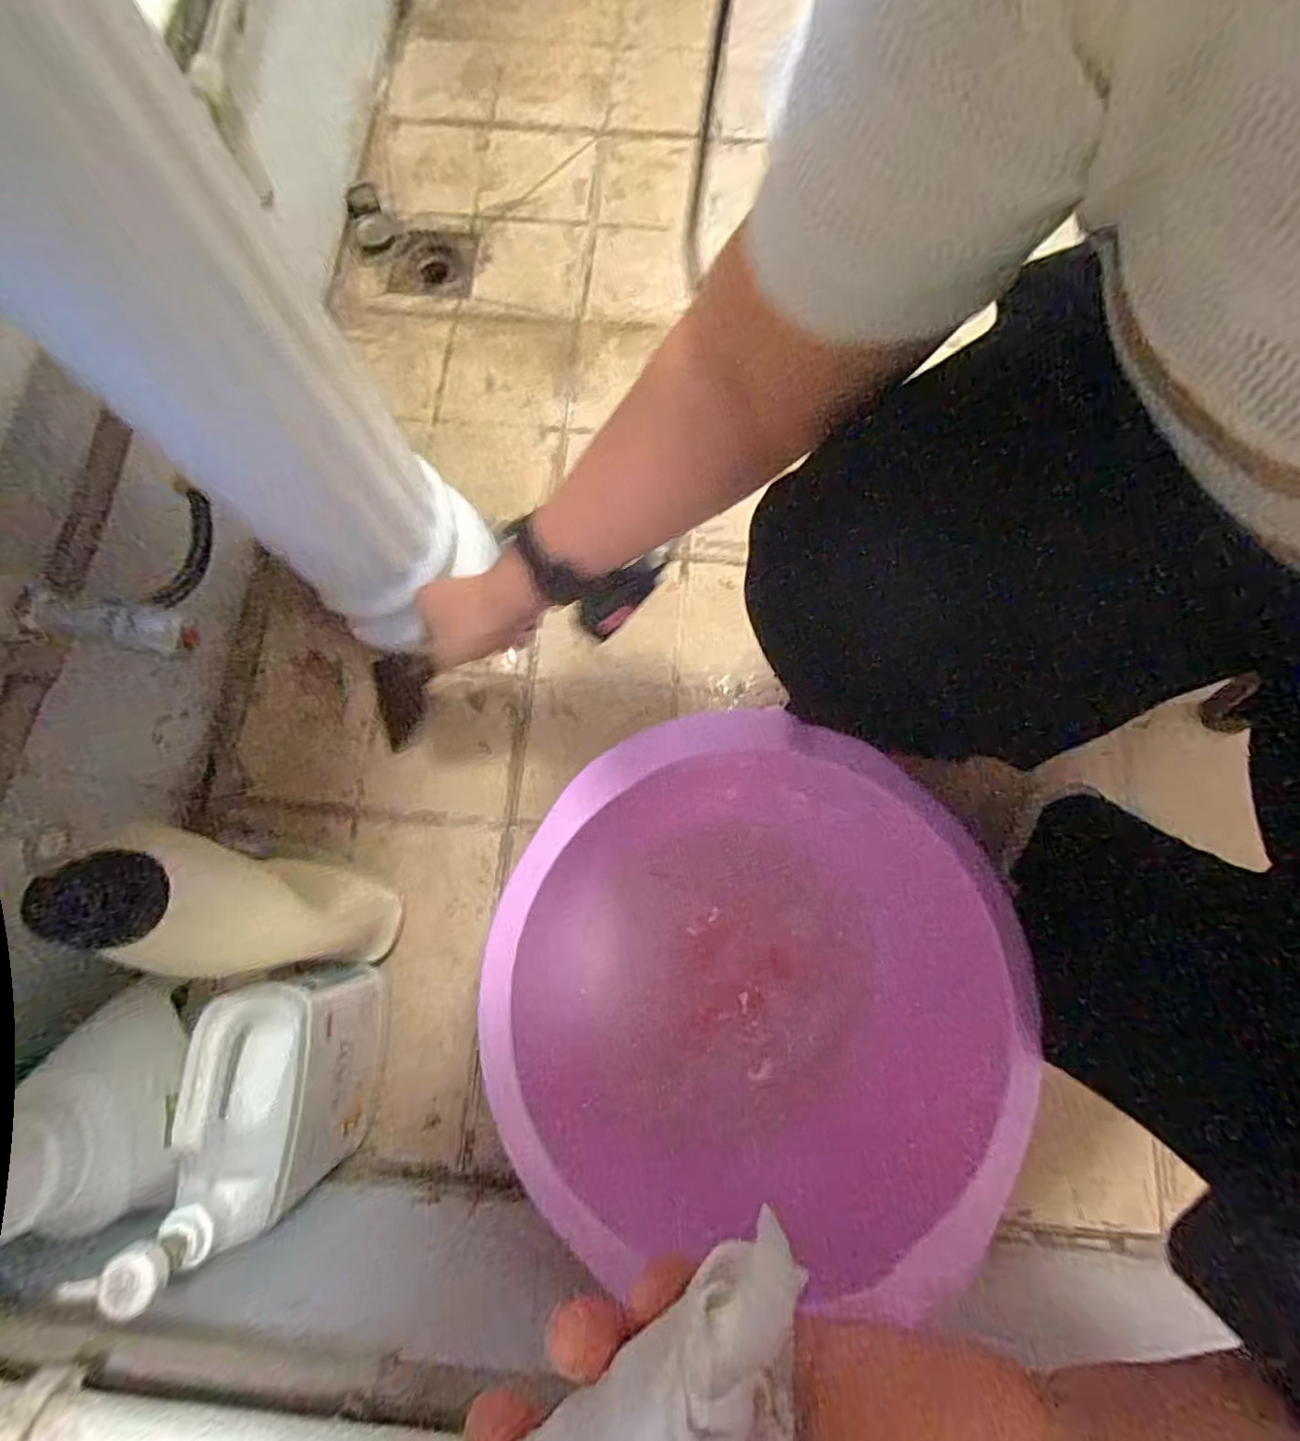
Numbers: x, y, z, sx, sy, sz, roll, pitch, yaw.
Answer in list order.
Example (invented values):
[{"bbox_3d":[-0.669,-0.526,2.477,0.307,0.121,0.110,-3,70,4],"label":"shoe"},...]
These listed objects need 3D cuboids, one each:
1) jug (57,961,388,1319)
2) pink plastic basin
[{"bbox_3d":[-0.246,0.246,0.434,0.064,0.213,0.135,9,76,2],"label":"jug"},{"bbox_3d":[0.073,0.202,0.510,0.363,0.179,0.349,0,76,0],"label":"pink plastic basin"}]

